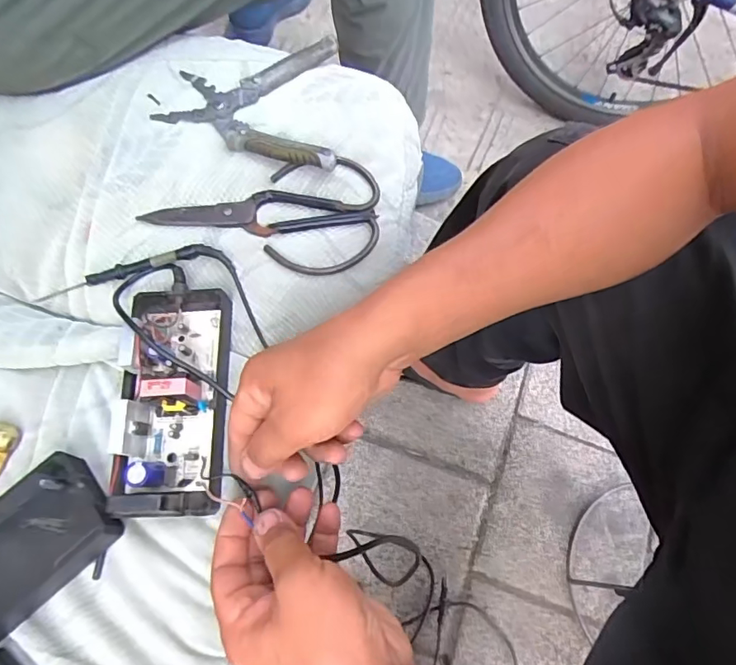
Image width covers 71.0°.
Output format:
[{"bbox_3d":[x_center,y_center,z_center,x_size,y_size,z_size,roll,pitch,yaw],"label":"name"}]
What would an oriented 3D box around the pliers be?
[{"bbox_3d":[-0.100,-0.220,0.472,0.175,0.034,0.131,15,66,1],"label":"pliers"}]

